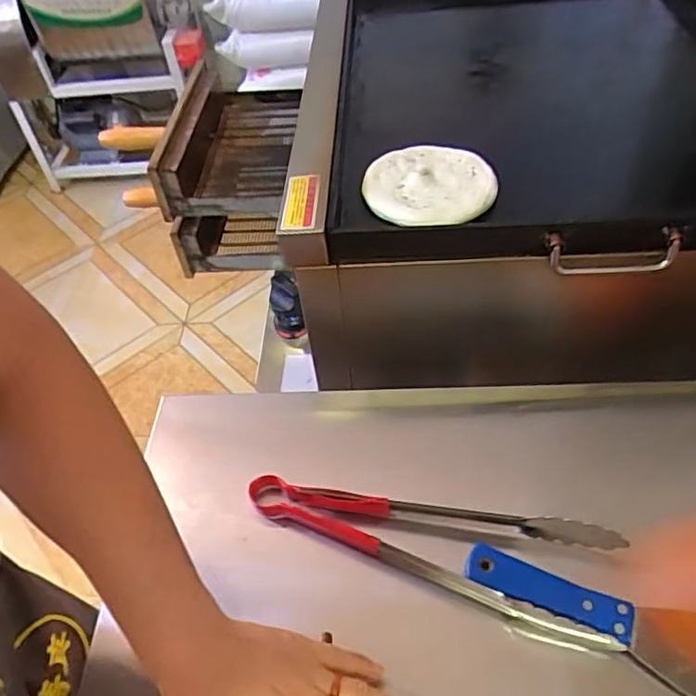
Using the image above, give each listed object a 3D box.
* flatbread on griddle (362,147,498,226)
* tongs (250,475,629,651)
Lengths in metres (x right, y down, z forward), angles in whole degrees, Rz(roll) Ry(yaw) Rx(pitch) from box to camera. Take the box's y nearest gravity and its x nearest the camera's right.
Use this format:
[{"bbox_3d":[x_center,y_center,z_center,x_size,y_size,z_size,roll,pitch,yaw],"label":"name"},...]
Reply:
[{"bbox_3d":[0.081,-0.164,0.603,0.126,0.011,0.124,1,49,7],"label":"flatbread on griddle"},{"bbox_3d":[0.060,0.148,0.473,0.288,0.029,0.077,11,51,16],"label":"tongs"}]

